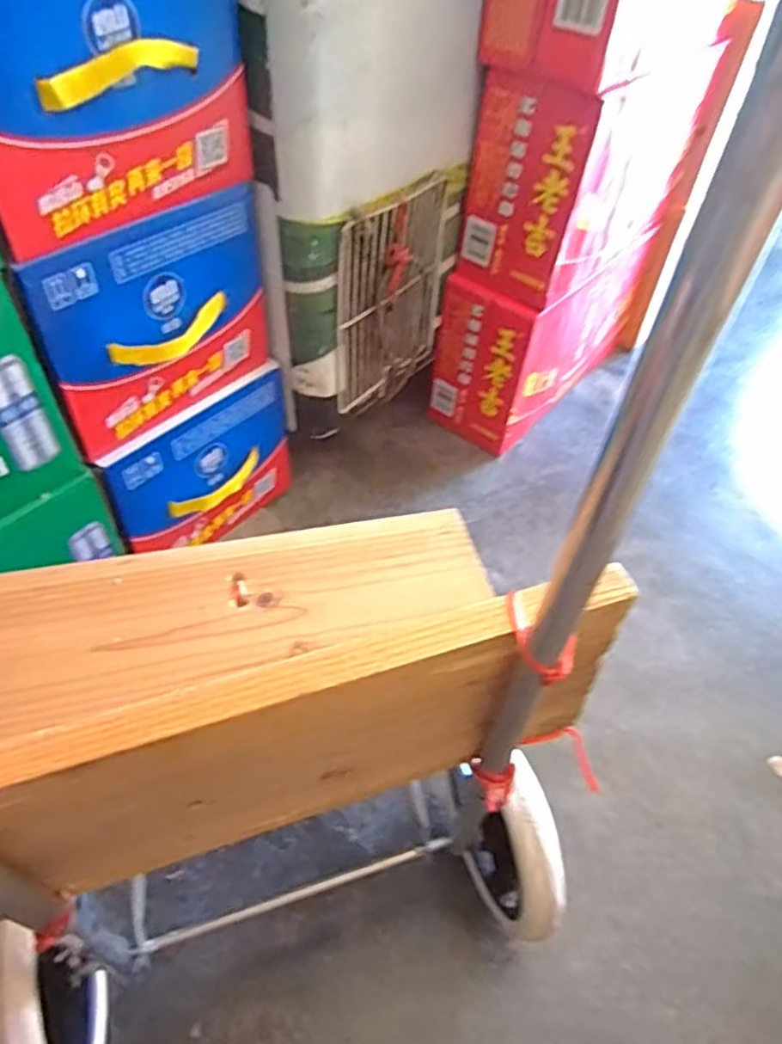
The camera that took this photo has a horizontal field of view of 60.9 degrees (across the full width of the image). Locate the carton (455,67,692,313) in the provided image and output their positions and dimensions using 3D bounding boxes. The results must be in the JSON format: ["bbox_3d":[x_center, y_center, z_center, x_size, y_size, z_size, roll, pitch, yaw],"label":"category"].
[{"bbox_3d":[0.218,-0.397,0.742,0.137,0.191,0.301,30,53,22],"label":"carton"}]

